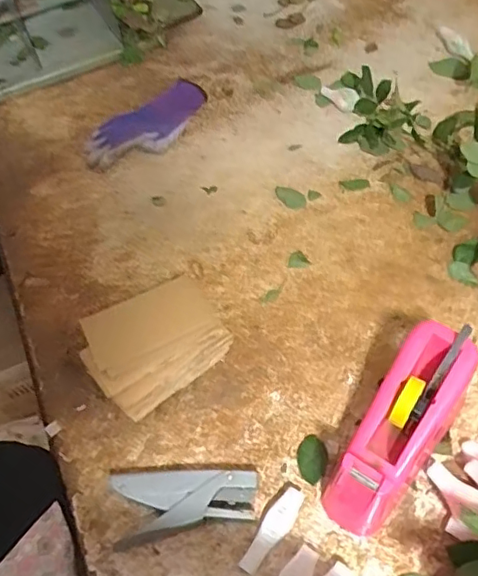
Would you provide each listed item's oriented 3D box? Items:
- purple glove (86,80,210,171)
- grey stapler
[{"bbox_3d":[-0.138,-0.254,0.900,0.094,0.031,0.223,33,65,24],"label":"purple glove"},{"bbox_3d":[-0.052,0.215,0.576,0.140,0.030,0.061,-7,56,0],"label":"grey stapler"}]

